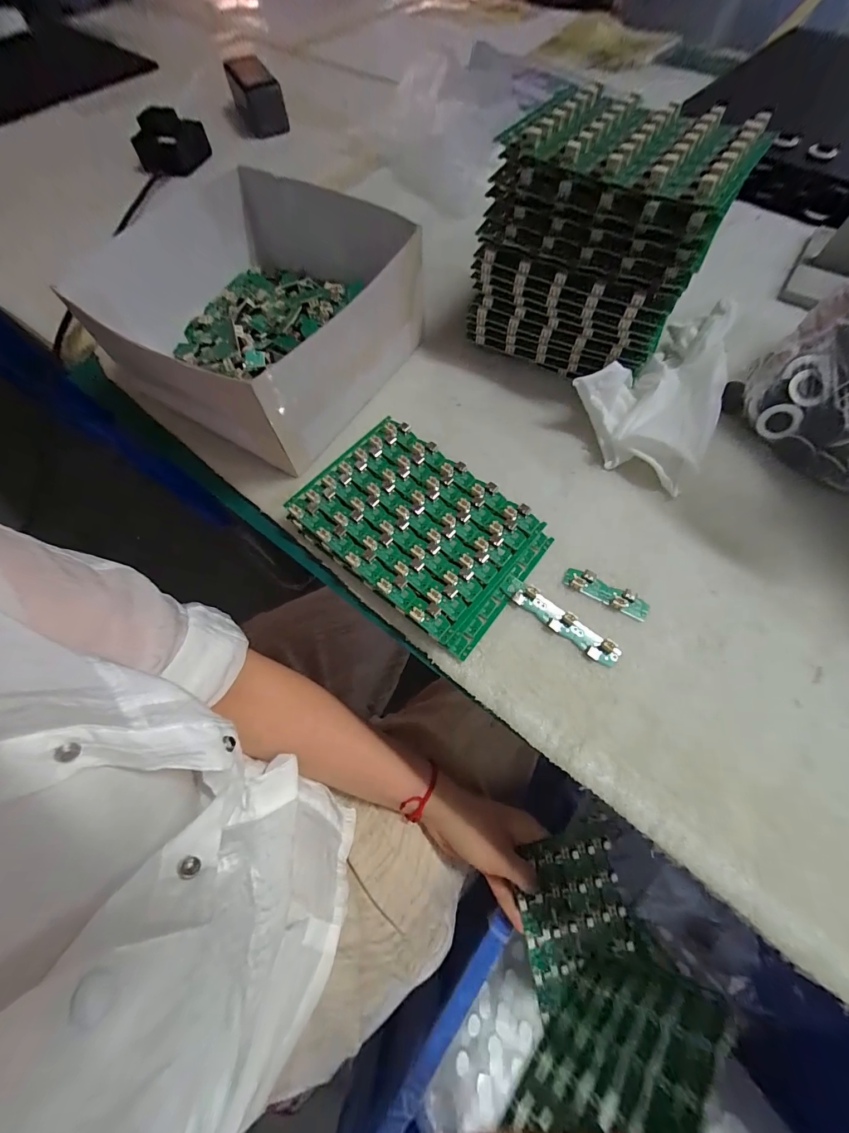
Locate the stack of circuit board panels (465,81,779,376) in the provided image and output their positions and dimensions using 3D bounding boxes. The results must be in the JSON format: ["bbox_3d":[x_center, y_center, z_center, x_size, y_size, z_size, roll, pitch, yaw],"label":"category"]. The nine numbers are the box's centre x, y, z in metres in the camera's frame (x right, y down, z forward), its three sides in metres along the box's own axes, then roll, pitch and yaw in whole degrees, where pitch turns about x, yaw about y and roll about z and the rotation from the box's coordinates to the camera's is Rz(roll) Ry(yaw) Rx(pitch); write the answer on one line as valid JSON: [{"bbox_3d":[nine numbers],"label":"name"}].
[{"bbox_3d":[0.138,-0.267,0.321,0.167,0.133,0.126,23,69,11],"label":"stack of circuit board panels"}]

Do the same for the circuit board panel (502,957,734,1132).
[{"bbox_3d":[0.122,0.332,0.249,0.150,0.111,0.005,-23,82,-37],"label":"circuit board panel"}]

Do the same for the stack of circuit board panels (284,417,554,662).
[{"bbox_3d":[-0.004,-0.030,0.289,0.169,0.024,0.120,38,72,17],"label":"stack of circuit board panels"}]

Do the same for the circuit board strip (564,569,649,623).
[{"bbox_3d":[0.130,0.018,0.274,0.059,0.005,0.019,26,69,13],"label":"circuit board strip"}]

